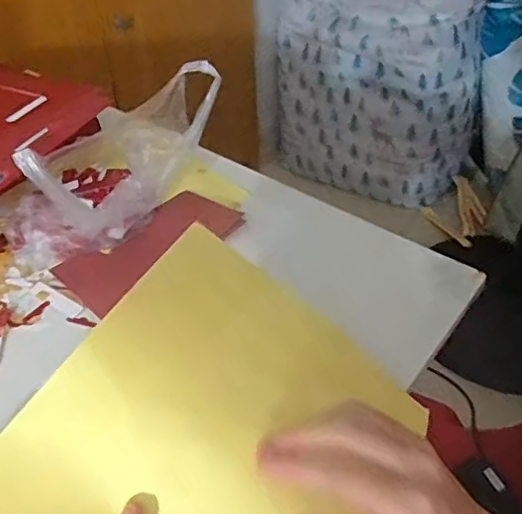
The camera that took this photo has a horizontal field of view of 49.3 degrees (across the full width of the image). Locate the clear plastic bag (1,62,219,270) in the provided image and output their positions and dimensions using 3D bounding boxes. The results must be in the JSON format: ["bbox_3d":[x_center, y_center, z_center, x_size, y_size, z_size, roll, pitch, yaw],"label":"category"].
[{"bbox_3d":[-0.154,-0.097,0.570,0.117,0.142,0.213,29,51,30],"label":"clear plastic bag"}]

